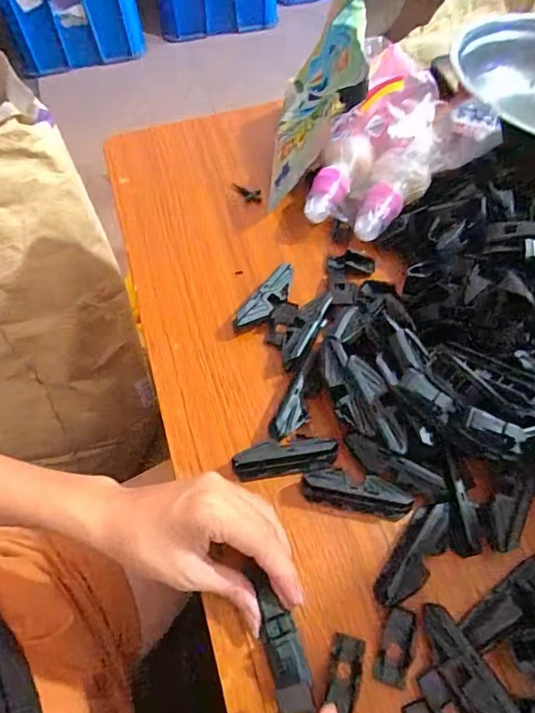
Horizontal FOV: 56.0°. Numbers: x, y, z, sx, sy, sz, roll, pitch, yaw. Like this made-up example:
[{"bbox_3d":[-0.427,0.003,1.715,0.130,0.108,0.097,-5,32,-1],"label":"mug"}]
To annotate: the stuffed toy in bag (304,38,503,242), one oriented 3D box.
[{"bbox_3d":[0.093,-0.187,0.430,0.138,0.085,0.148,-13,61,-6],"label":"stuffed toy in bag"}]

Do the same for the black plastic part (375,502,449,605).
[{"bbox_3d":[0.093,0.124,0.313,0.025,0.018,0.067,32,66,18],"label":"black plastic part"}]

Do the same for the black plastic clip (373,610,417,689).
[{"bbox_3d":[0.074,0.168,0.292,0.018,0.009,0.041,15,62,10],"label":"black plastic clip"}]

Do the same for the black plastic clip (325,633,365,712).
[{"bbox_3d":[0.044,0.182,0.287,0.018,0.004,0.040,13,61,9],"label":"black plastic clip"}]

